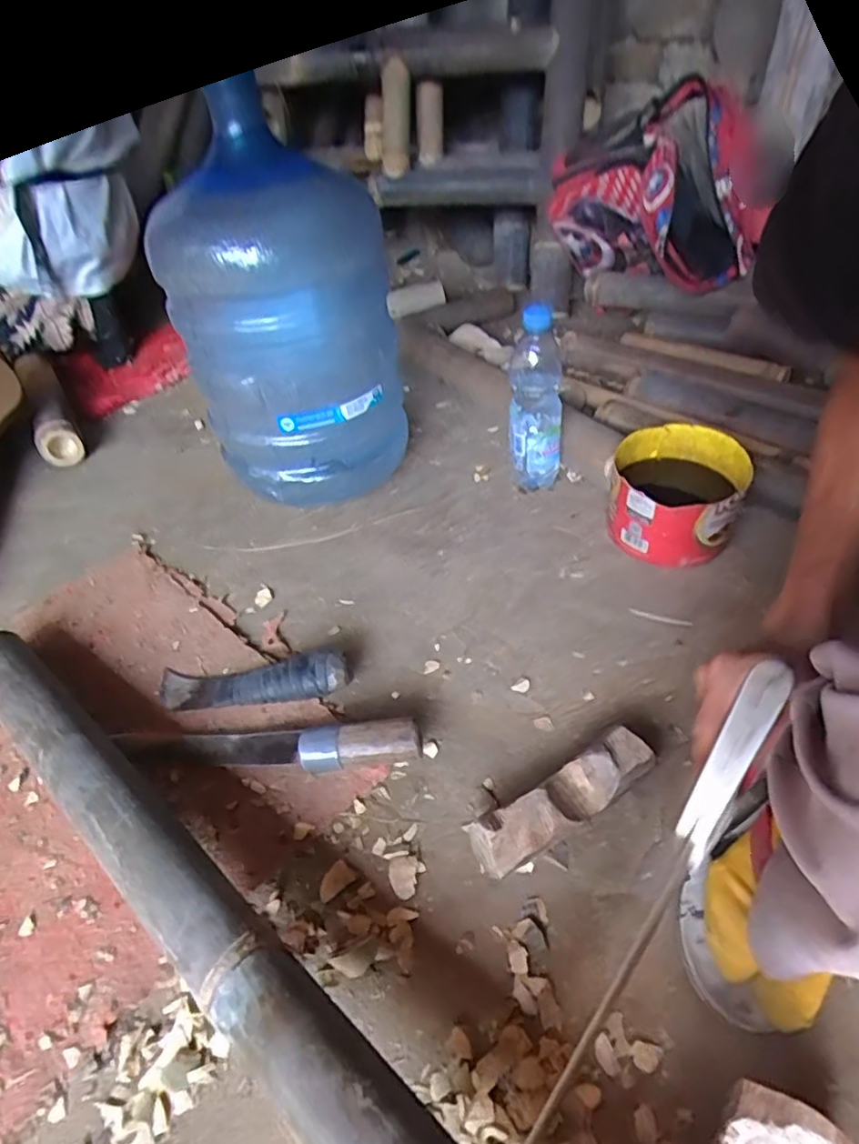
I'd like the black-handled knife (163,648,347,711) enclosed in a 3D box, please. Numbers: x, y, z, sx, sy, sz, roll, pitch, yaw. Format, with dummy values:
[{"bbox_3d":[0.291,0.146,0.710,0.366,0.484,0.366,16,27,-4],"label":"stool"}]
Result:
[{"bbox_3d":[-0.182,0.109,0.633,0.207,0.046,0.056,-1,45,4],"label":"black-handled knife"}]

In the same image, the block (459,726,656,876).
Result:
[{"bbox_3d":[0.112,0.192,0.520,0.167,0.047,0.047,-26,49,-20],"label":"block"}]

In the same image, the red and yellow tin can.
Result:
[{"bbox_3d":[0.293,-0.091,0.759,0.152,0.115,0.152,14,48,18],"label":"red and yellow tin can"}]

